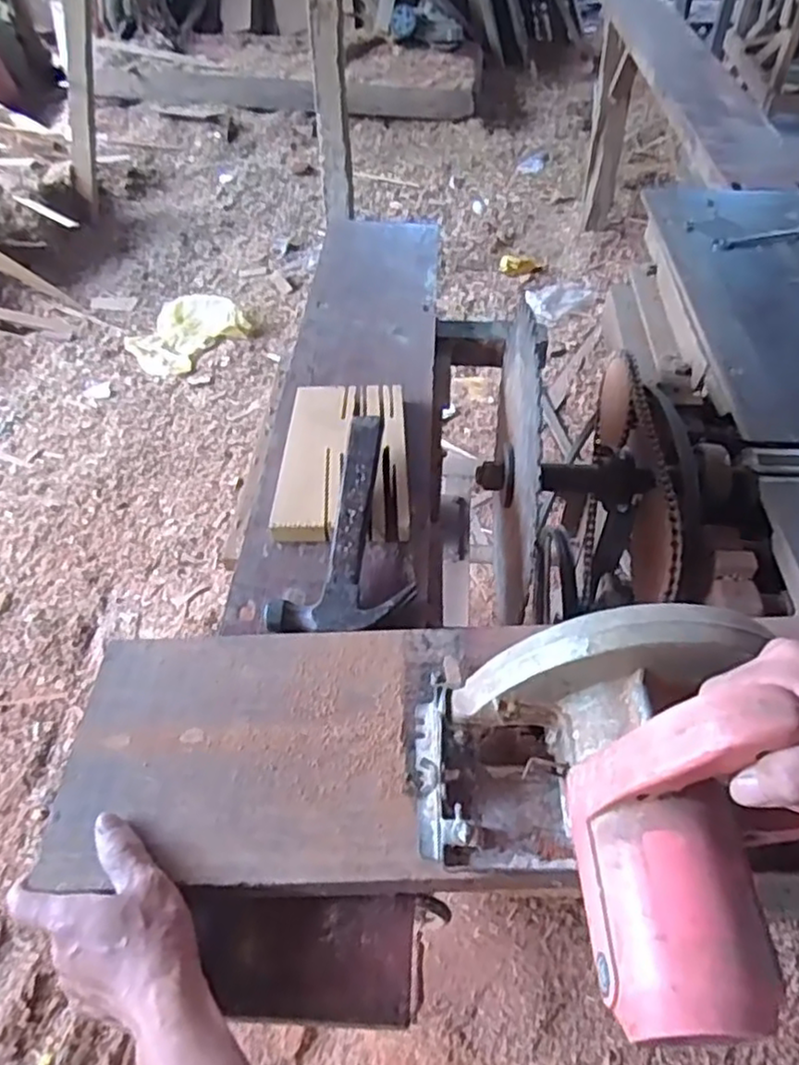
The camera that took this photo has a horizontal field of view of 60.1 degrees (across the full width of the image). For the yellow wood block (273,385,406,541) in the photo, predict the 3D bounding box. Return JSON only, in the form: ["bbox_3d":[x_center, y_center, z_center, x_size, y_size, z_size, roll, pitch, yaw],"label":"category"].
[{"bbox_3d":[-0.059,-0.084,0.741,0.131,0.026,0.219,-1,47,0],"label":"yellow wood block"}]

